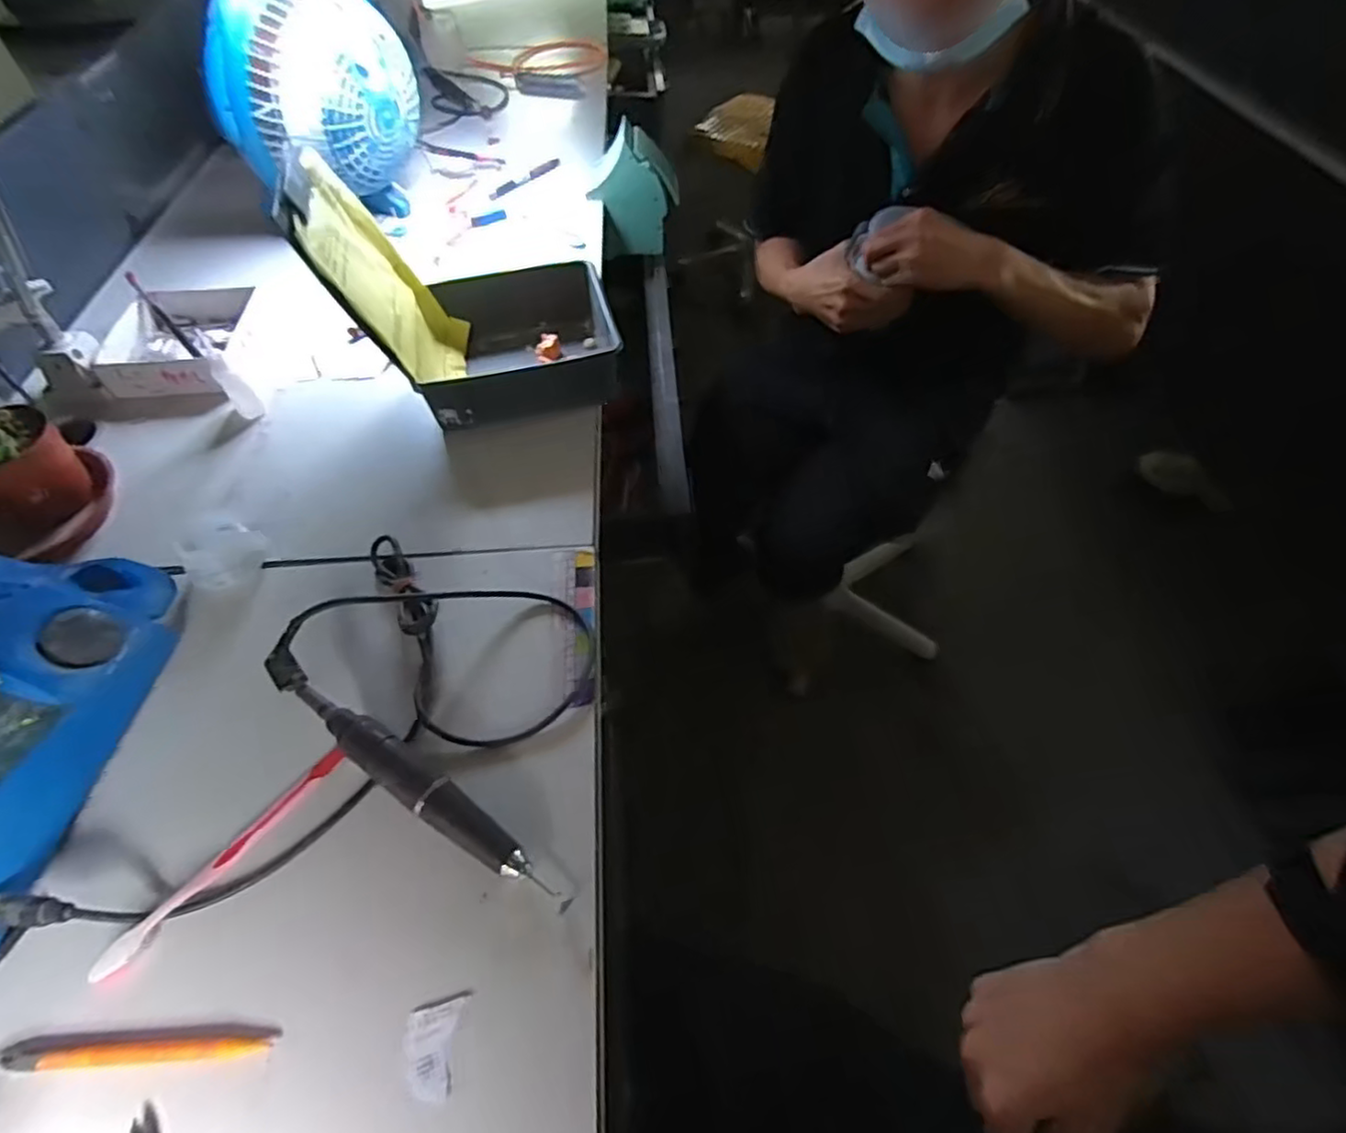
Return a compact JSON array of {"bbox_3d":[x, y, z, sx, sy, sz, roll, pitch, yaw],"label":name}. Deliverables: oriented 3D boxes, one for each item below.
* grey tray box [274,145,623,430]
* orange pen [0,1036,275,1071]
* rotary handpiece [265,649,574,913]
[{"bbox_3d":[-0.175,-0.254,0.583,0.214,0.191,0.170,-12,54,-8],"label":"grey tray box"},{"bbox_3d":[-0.266,0.241,0.329,0.124,0.011,0.010,-2,53,-1],"label":"orange pen"},{"bbox_3d":[-0.157,0.122,0.393,0.228,0.038,0.024,28,59,20],"label":"rotary handpiece"}]

